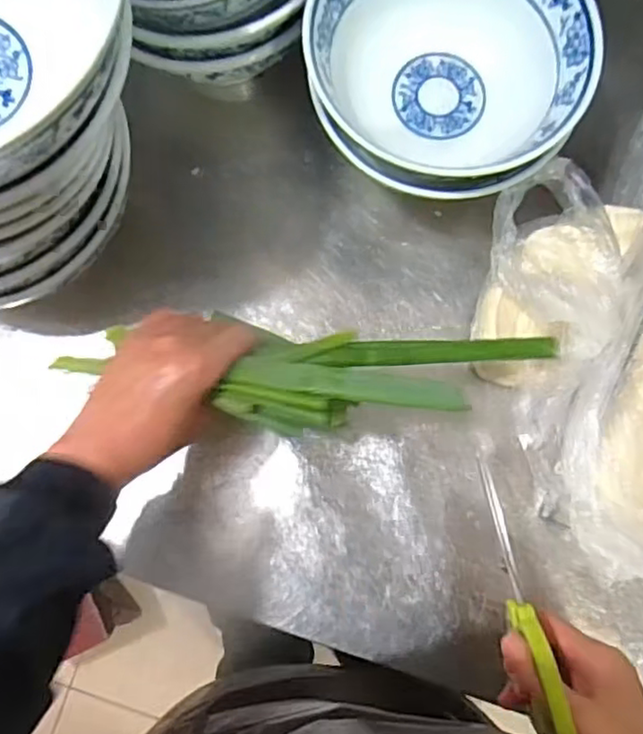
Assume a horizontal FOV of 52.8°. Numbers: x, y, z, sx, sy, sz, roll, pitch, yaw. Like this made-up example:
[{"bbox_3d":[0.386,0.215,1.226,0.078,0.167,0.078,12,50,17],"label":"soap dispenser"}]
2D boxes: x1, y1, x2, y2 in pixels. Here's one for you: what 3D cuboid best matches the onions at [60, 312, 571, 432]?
[{"bbox_3d":[-0.003,0.006,0.399,0.302,0.031,0.063,-4,80,-6],"label":"onions"}]

